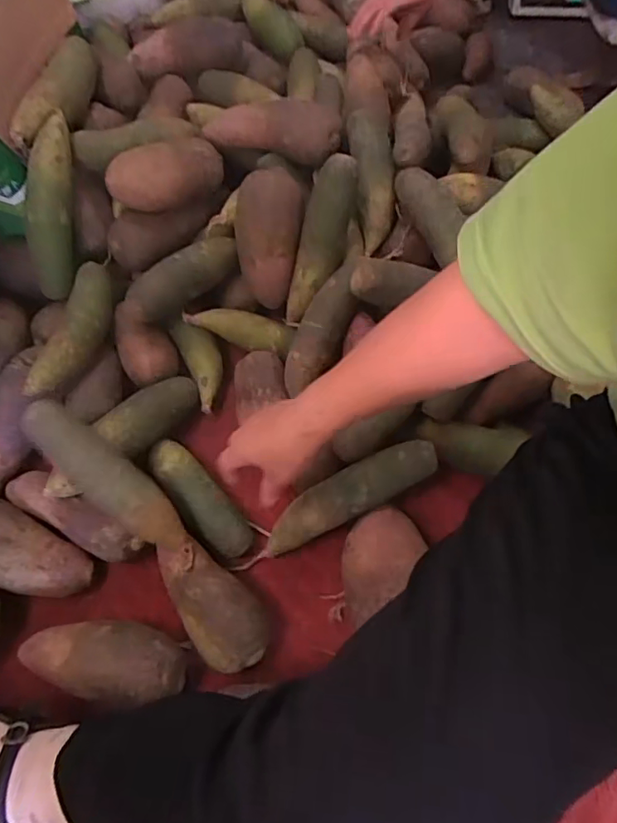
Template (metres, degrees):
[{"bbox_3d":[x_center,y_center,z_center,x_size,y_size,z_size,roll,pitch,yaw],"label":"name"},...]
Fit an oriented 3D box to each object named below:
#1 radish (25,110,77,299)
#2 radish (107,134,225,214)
[{"bbox_3d":[-0.327,-0.257,0.712,0.054,0.044,0.217,7,105,1],"label":"radish"},{"bbox_3d":[-0.181,-0.308,0.720,0.151,0.065,0.059,-29,67,-16],"label":"radish"}]

